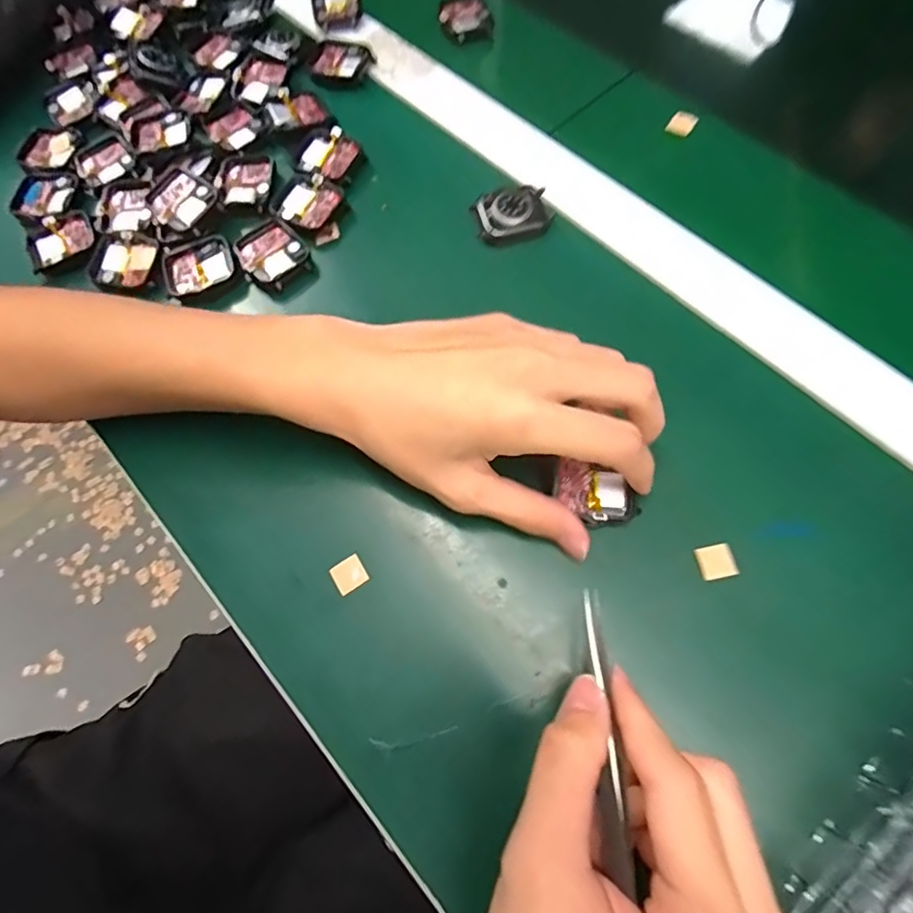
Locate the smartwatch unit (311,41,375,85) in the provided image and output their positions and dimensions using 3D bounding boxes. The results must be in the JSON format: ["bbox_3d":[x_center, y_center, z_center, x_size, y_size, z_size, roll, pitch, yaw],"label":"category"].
[{"bbox_3d":[-0.086,-0.293,0.404,0.046,0.006,0.036,16,70,10],"label":"smartwatch unit"}]

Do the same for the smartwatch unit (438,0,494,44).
[{"bbox_3d":[0.007,-0.338,0.419,0.038,0.013,0.037,-23,68,-6],"label":"smartwatch unit"}]

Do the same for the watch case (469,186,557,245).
[{"bbox_3d":[0.036,-0.150,0.335,0.045,0.011,0.032,-12,68,-1],"label":"watch case"}]

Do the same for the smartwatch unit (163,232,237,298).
[{"bbox_3d":[-0.160,-0.119,0.338,0.042,0.009,0.036,-28,69,-7],"label":"smartwatch unit"}]

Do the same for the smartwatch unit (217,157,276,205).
[{"bbox_3d":[-0.141,-0.186,0.366,0.036,0.008,0.042,-5,68,2],"label":"smartwatch unit"}]

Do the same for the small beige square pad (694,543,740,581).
[{"bbox_3d":[0.125,0.051,0.261,0.017,0.004,0.016,-12,68,-1],"label":"small beige square pad"}]

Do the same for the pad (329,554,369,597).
[{"bbox_3d":[-0.054,0.059,0.272,0.016,0.004,0.016,-33,70,-10],"label":"pad"}]

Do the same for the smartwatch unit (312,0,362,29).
[{"bbox_3d":[-0.092,-0.348,0.420,0.036,0.008,0.045,-8,68,0],"label":"smartwatch unit"}]

